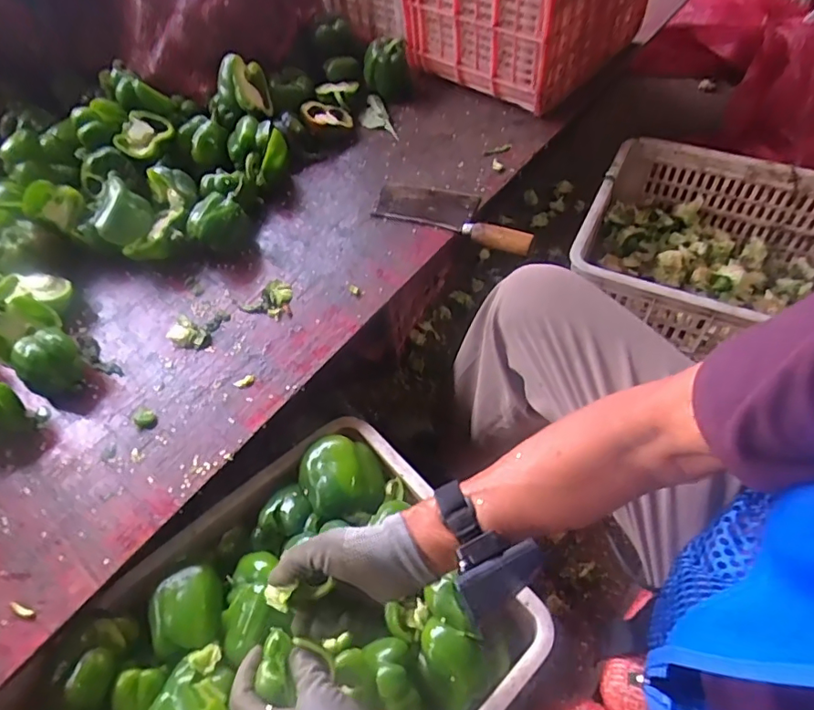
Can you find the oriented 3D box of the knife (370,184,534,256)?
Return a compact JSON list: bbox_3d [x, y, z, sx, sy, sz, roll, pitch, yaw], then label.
[{"bbox_3d":[0.072,-0.217,0.815,0.247,0.023,0.088,18,59,17],"label":"knife"}]

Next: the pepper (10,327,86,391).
[{"bbox_3d":[-0.433,0.007,0.655,0.064,0.058,0.064,-2,56,4],"label":"pepper"}]

